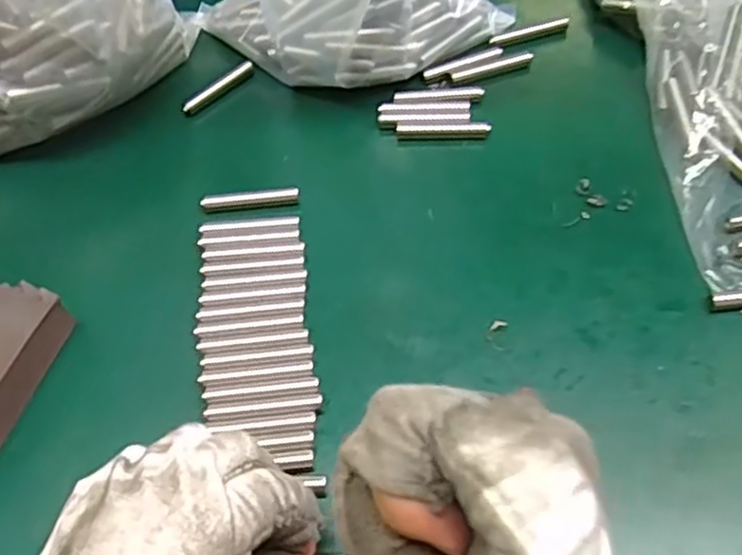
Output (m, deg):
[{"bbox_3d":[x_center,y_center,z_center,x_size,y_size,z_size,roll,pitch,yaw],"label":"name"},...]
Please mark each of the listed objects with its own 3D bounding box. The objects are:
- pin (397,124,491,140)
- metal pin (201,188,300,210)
[{"bbox_3d":[0.038,-0.078,0.381,0.048,0.004,0.006,0,56,3],"label":"pin"},{"bbox_3d":[-0.060,-0.040,0.359,0.048,0.005,0.007,-5,56,0],"label":"metal pin"}]

